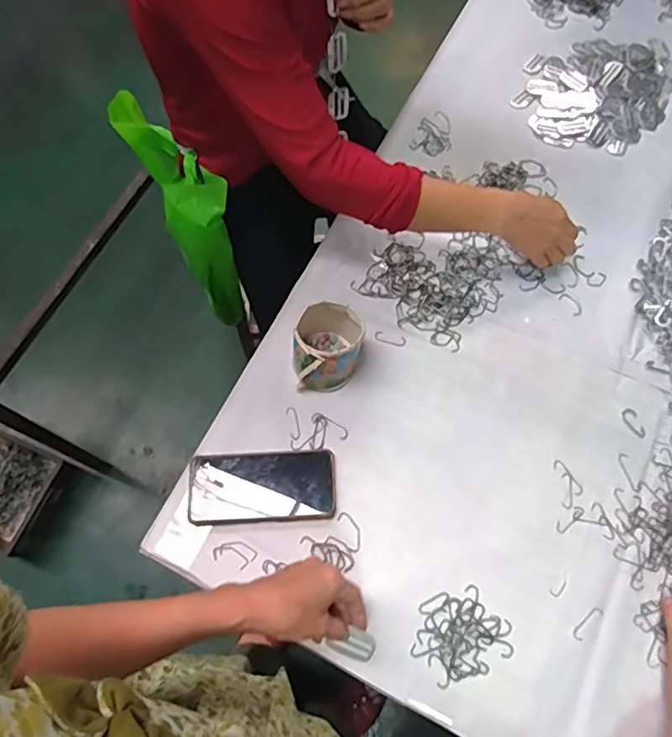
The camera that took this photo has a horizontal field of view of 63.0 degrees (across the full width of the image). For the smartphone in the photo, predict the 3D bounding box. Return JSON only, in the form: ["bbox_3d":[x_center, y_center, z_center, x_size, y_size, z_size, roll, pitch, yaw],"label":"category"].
[{"bbox_3d":[-0.085,0.138,0.641,0.166,0.015,0.081,-4,67,1],"label":"smartphone"}]

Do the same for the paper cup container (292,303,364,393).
[{"bbox_3d":[-0.008,-0.024,0.667,0.079,0.069,0.086,-1,67,2],"label":"paper cup container"}]

